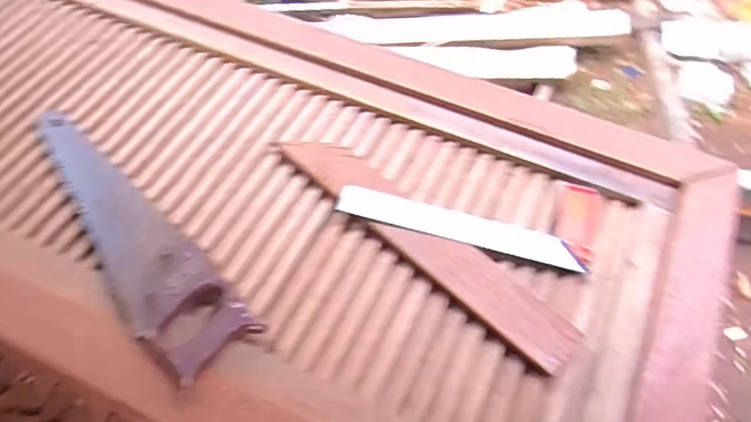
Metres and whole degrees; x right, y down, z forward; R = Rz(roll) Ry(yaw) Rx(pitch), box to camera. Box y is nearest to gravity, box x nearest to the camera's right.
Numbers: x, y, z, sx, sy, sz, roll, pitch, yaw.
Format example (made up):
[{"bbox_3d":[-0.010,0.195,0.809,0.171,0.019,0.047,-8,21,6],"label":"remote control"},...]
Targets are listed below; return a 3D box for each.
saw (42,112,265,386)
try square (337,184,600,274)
[{"bbox_3d":[-0.301,0.007,0.713,0.108,0.034,0.464,-33,63,-22],"label":"saw"},{"bbox_3d":[0.122,-0.012,0.758,0.314,0.015,0.129,13,56,7],"label":"try square"}]

